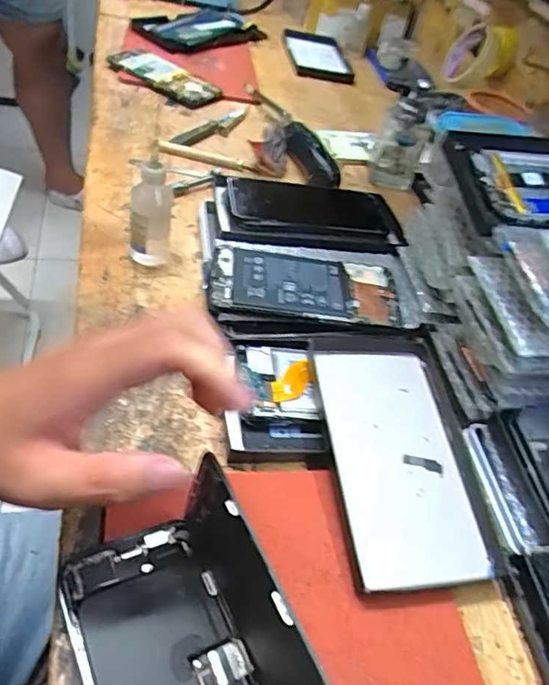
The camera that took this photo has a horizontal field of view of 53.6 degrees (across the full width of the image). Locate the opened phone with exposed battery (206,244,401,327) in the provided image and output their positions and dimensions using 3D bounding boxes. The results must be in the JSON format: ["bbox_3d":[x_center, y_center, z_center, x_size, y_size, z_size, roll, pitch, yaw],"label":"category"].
[{"bbox_3d":[0.026,-0.053,0.471,0.161,0.012,0.083,6,56,-8],"label":"opened phone with exposed battery"}]

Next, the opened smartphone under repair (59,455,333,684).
[{"bbox_3d":[-0.034,0.138,0.245,0.103,0.074,0.144,-19,53,-21],"label":"opened smartphone under repair"}]

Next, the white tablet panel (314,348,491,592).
[{"bbox_3d":[0.082,0.079,0.373,0.090,0.013,0.167,2,52,-15],"label":"white tablet panel"}]

